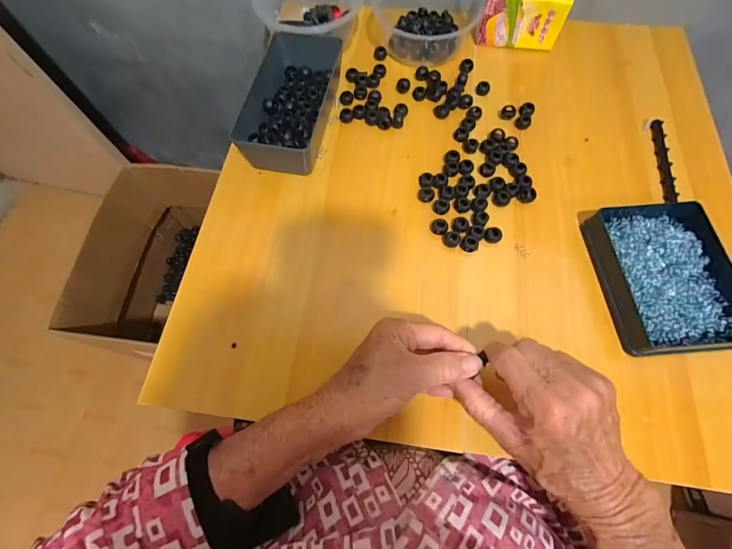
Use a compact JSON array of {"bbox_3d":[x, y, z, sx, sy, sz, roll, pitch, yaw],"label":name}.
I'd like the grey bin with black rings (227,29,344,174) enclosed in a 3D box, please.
[{"bbox_3d":[-0.089,-0.210,0.427,0.083,0.049,0.188,10,68,5],"label":"grey bin with black rings"}]

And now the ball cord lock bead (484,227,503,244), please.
[{"bbox_3d":[0.137,-0.042,0.378,0.018,0.011,0.017,0,68,1],"label":"ball cord lock bead"}]

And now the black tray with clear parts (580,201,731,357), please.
[{"bbox_3d":[0.292,-0.001,0.347,0.108,0.031,0.150,-4,68,-1],"label":"black tray with clear parts"}]

